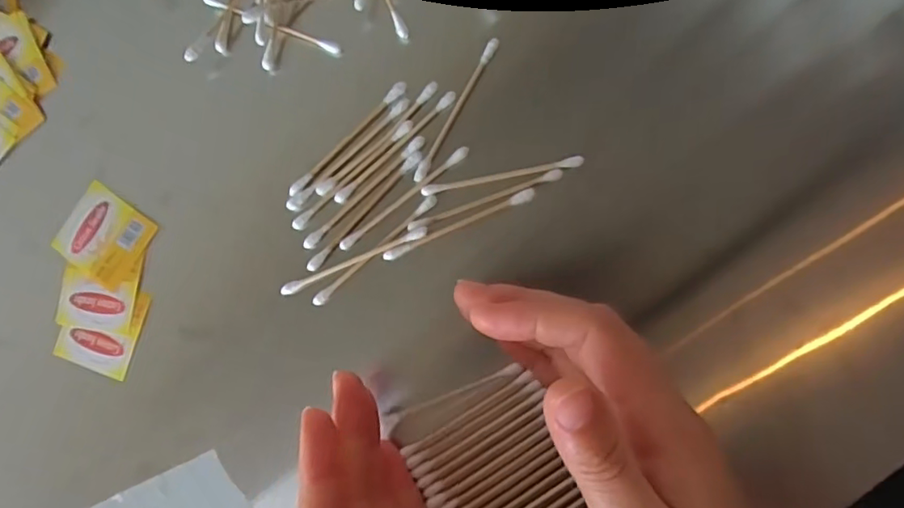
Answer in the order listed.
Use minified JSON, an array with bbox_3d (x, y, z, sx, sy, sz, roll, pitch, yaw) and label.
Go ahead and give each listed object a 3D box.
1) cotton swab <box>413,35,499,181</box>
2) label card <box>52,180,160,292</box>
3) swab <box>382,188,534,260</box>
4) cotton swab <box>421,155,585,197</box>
[{"bbox_3d":[0.002,-0.065,0.254,0.005,0.005,0.072,29,91,8],"label":"cotton swab"},{"bbox_3d":[-0.169,-0.009,0.270,0.042,0.004,0.038,33,91,8],"label":"label card"},{"bbox_3d":[0.003,-0.013,0.248,0.071,0.004,0.005,-24,84,5],"label":"swab"},{"bbox_3d":[0.022,-0.035,0.252,0.072,0.007,0.005,-10,86,7],"label":"cotton swab"}]

